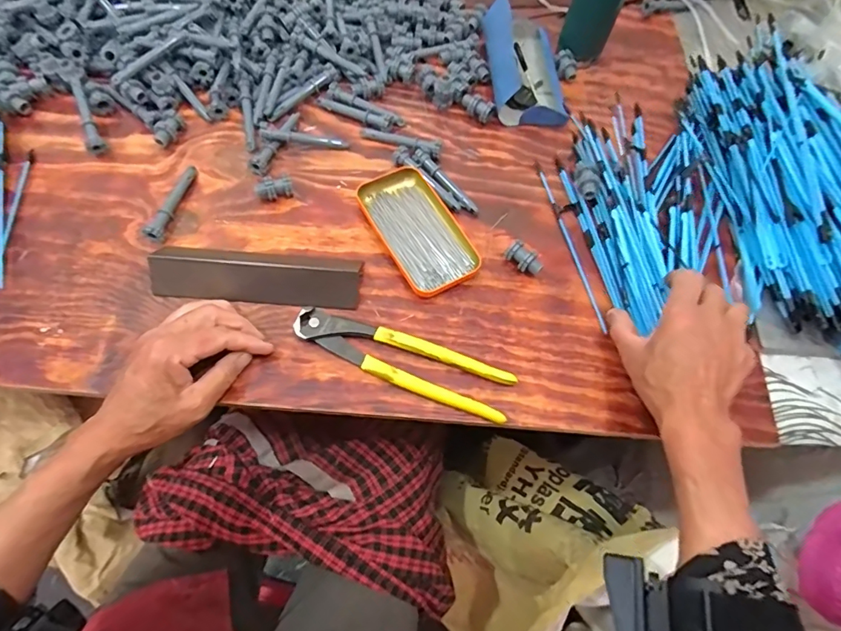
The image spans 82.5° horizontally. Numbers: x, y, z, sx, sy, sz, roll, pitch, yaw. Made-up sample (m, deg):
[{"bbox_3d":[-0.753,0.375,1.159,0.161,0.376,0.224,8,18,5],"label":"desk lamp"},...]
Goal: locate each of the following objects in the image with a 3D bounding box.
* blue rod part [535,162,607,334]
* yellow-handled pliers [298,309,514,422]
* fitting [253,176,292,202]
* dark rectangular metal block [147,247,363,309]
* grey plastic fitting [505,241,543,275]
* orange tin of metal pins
[{"bbox_3d":[0.156,-0.082,0.510,0.006,0.004,0.206,-10,67,-8],"label":"blue rod part"},{"bbox_3d":[-0.016,0.040,0.430,0.198,0.018,0.048,20,67,6],"label":"yellow-handled pliers"},{"bbox_3d":[-0.152,-0.130,0.496,0.036,0.020,0.018,-13,68,-9],"label":"fitting"},{"bbox_3d":[-0.153,-0.042,0.454,0.188,0.028,0.055,4,66,-2],"label":"dark rectangular metal block"},{"bbox_3d":[0.105,-0.056,0.484,0.038,0.019,0.027,30,68,10],"label":"grey plastic fitting"},{"bbox_3d":[-0.001,-0.088,0.486,0.079,0.014,0.142,-28,71,-15],"label":"orange tin of metal pins"}]

